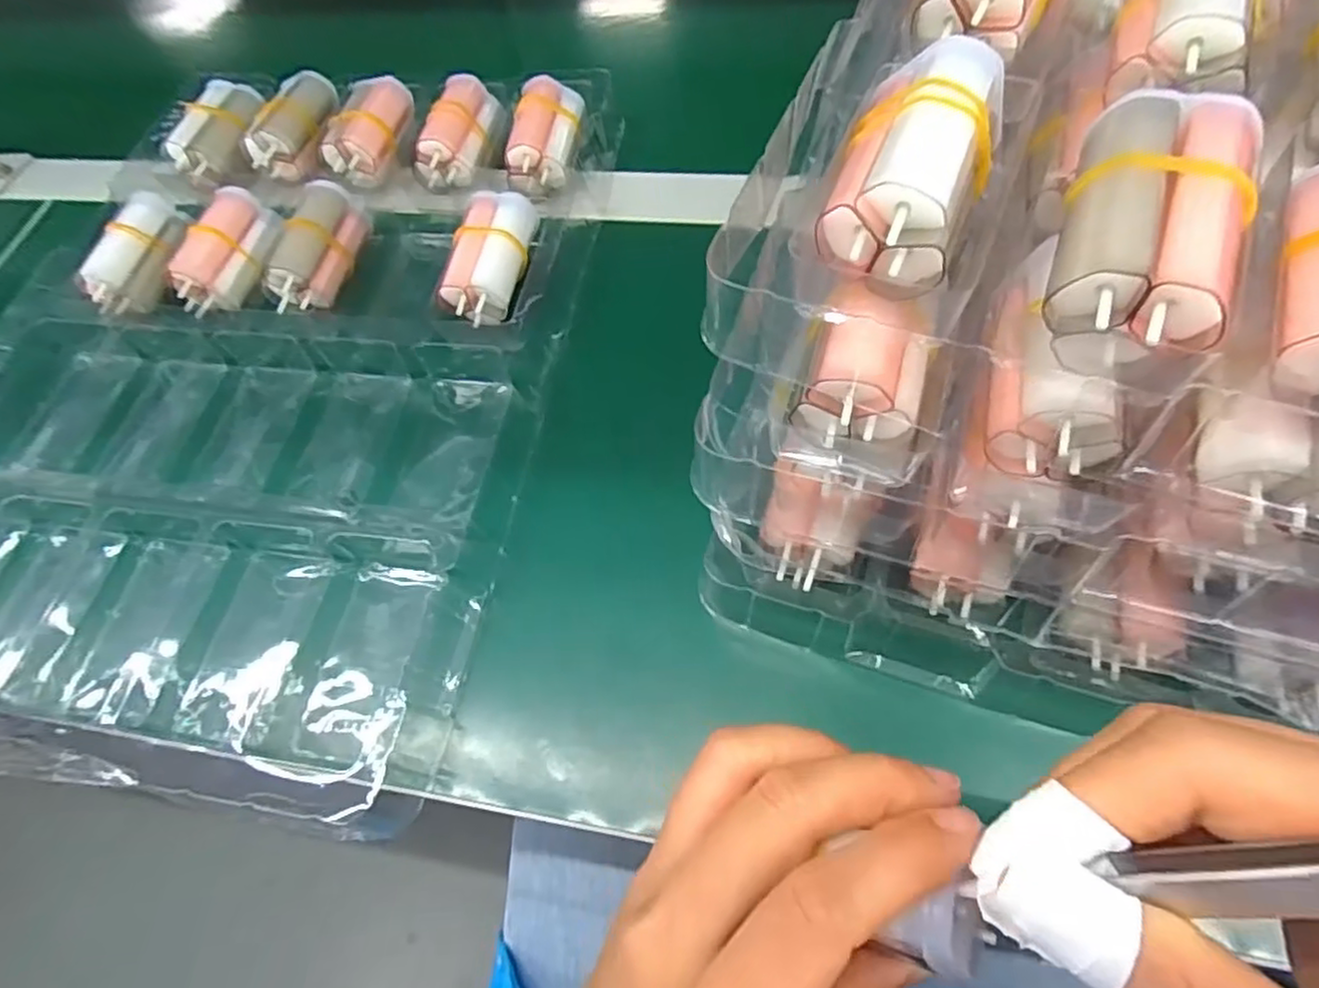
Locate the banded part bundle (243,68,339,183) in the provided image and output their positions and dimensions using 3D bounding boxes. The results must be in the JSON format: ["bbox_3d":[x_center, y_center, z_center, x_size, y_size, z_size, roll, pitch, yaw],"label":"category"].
[{"bbox_3d":[-0.214,-0.220,0.405,0.030,0.027,0.069,17,76,14],"label":"banded part bundle"}]

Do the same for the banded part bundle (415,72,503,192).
[{"bbox_3d":[-0.113,-0.208,0.387,0.034,0.023,0.070,12,76,12],"label":"banded part bundle"}]

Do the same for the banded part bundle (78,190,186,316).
[{"bbox_3d":[-0.277,-0.129,0.364,0.025,0.025,0.069,13,78,13],"label":"banded part bundle"}]

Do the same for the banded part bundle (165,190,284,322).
[{"bbox_3d":[-0.228,-0.129,0.360,0.025,0.027,0.071,12,73,12],"label":"banded part bundle"}]

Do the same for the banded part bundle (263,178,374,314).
[{"bbox_3d":[-0.177,-0.129,0.355,0.029,0.031,0.071,11,72,11],"label":"banded part bundle"}]

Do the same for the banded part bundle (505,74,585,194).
[{"bbox_3d":[-0.062,-0.199,0.373,0.033,0.022,0.067,8,75,10],"label":"banded part bundle"}]

